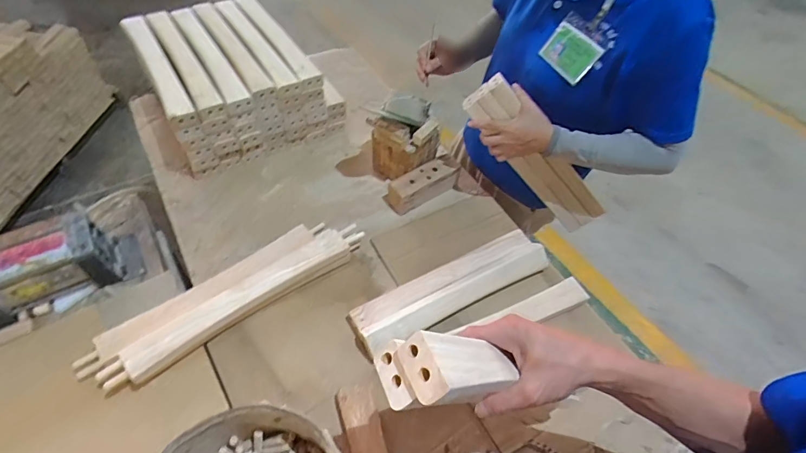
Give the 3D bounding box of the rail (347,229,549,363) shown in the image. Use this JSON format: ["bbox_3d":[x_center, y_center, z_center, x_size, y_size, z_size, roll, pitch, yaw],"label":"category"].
[{"bbox_3d":[0.090,0.112,0.757,0.380,0.041,0.093,-22,59,-21],"label":"rail"}]

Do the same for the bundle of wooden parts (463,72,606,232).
[{"bbox_3d":[0.270,-0.127,0.825,0.389,0.091,0.051,43,50,-25],"label":"bundle of wooden parts"}]

